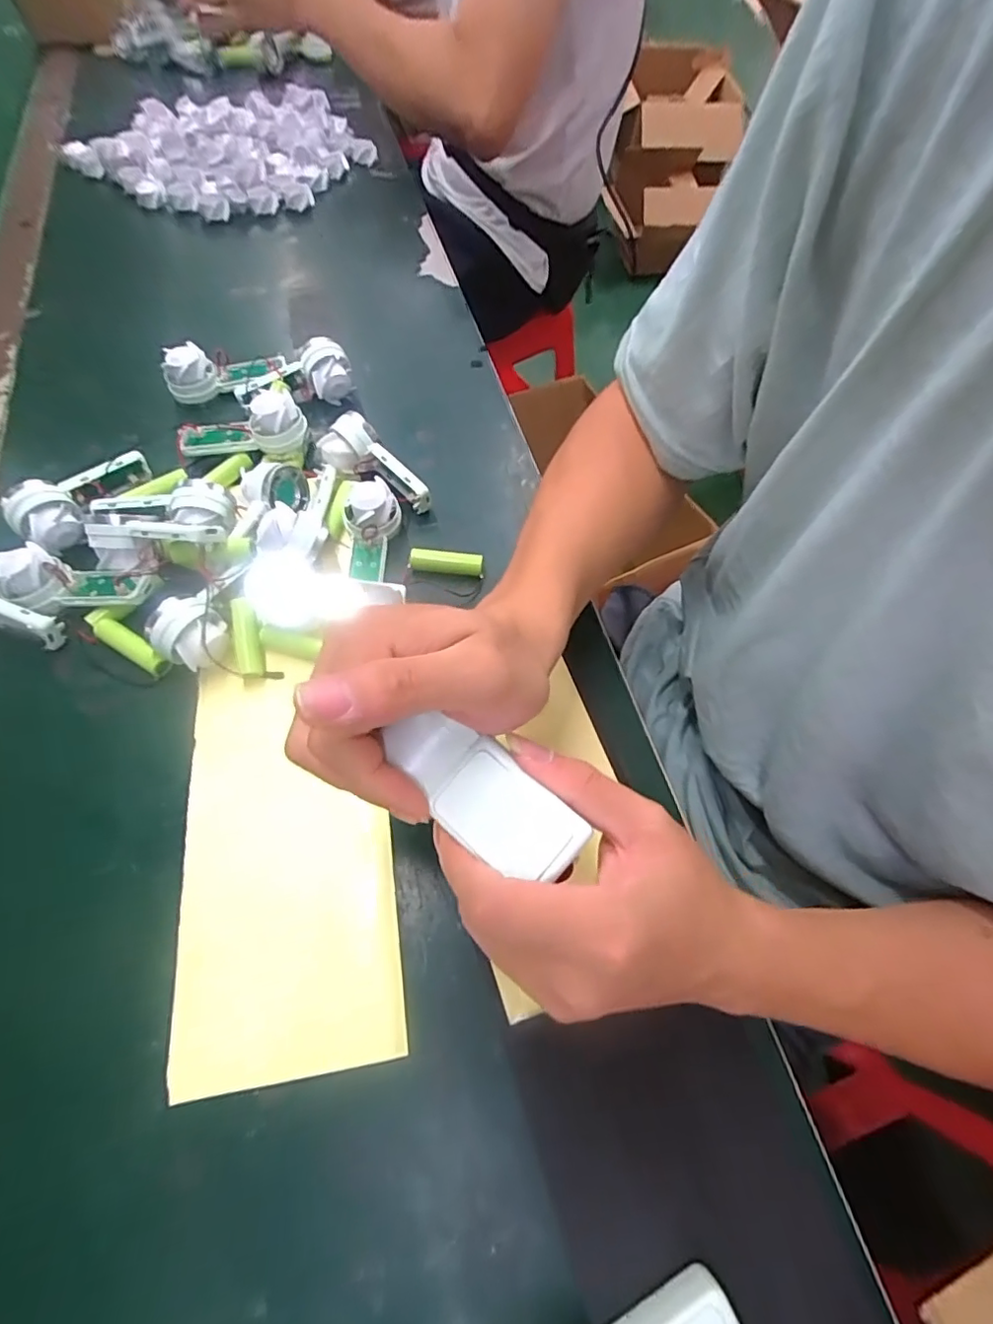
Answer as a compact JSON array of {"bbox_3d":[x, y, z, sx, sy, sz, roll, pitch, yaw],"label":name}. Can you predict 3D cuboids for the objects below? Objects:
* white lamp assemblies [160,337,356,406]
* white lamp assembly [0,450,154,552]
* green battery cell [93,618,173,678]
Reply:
[{"bbox_3d":[-0.192,-0.230,0.449,0.143,0.041,0.052,-8,64,-7],"label":"white lamp assemblies"},{"bbox_3d":[-0.280,-0.112,0.381,0.035,0.039,0.091,41,69,17],"label":"white lamp assembly"},{"bbox_3d":[-0.226,-0.011,0.342,0.054,0.018,0.014,30,66,12],"label":"green battery cell"}]

